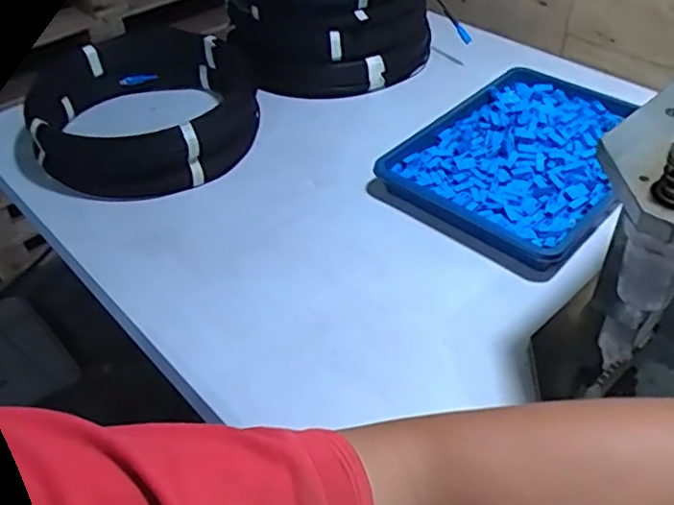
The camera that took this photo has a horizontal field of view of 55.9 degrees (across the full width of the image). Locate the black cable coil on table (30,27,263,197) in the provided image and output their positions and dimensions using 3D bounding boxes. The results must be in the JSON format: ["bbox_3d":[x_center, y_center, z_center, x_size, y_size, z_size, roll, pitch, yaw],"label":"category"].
[{"bbox_3d":[-0.241,-0.176,0.806,0.264,0.106,0.242,-9,43,-7],"label":"black cable coil on table"}]

